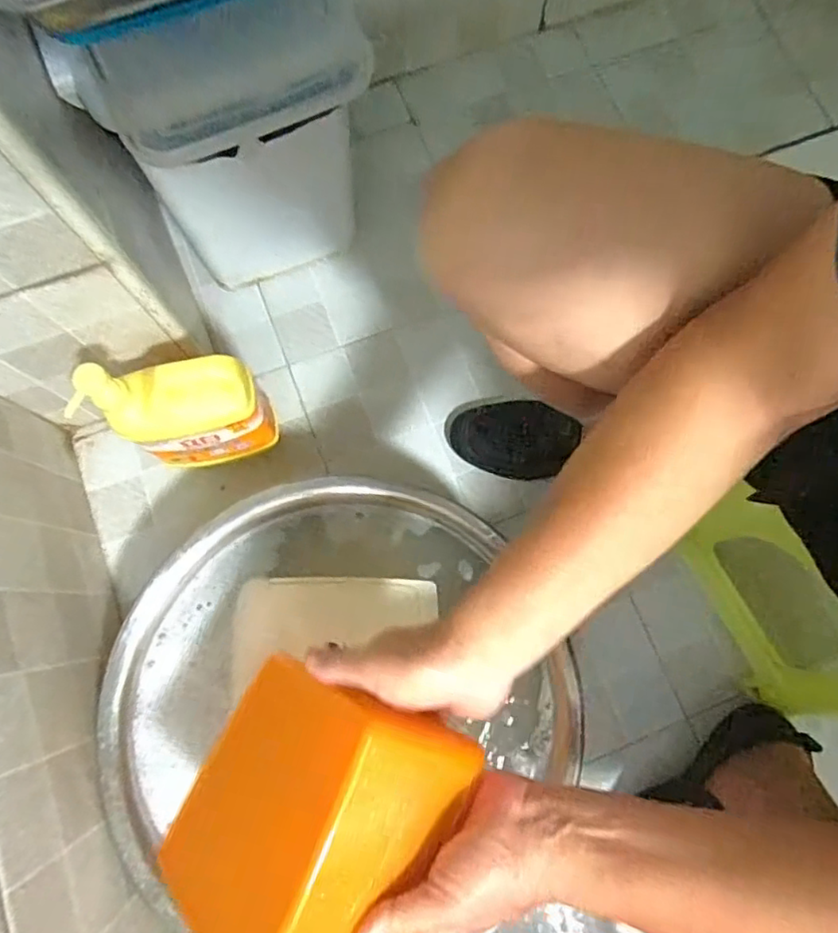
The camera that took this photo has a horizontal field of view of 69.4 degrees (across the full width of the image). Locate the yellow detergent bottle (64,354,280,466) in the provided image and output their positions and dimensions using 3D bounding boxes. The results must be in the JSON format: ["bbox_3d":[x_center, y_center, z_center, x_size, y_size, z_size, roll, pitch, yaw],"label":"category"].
[{"bbox_3d":[-0.242,-0.059,0.648,0.146,0.202,0.069,-20,79,-5],"label":"yellow detergent bottle"}]

